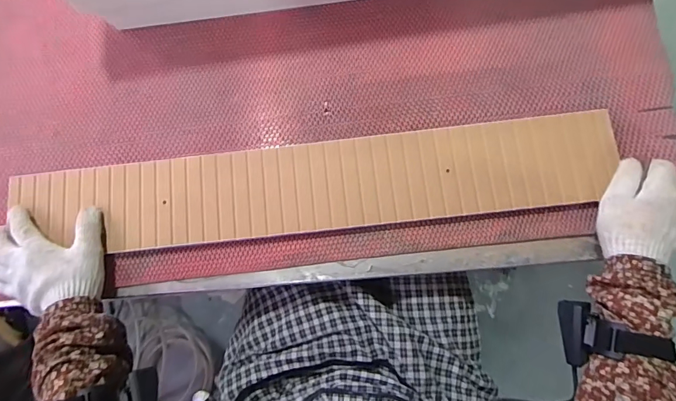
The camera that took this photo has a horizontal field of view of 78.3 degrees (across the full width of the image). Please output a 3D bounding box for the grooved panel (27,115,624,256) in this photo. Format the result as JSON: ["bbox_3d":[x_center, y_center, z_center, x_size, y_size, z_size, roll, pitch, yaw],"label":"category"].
[{"bbox_3d":[-0.028,-0.016,0.515,0.706,0.026,0.114,-5,80,2],"label":"grooved panel"}]

